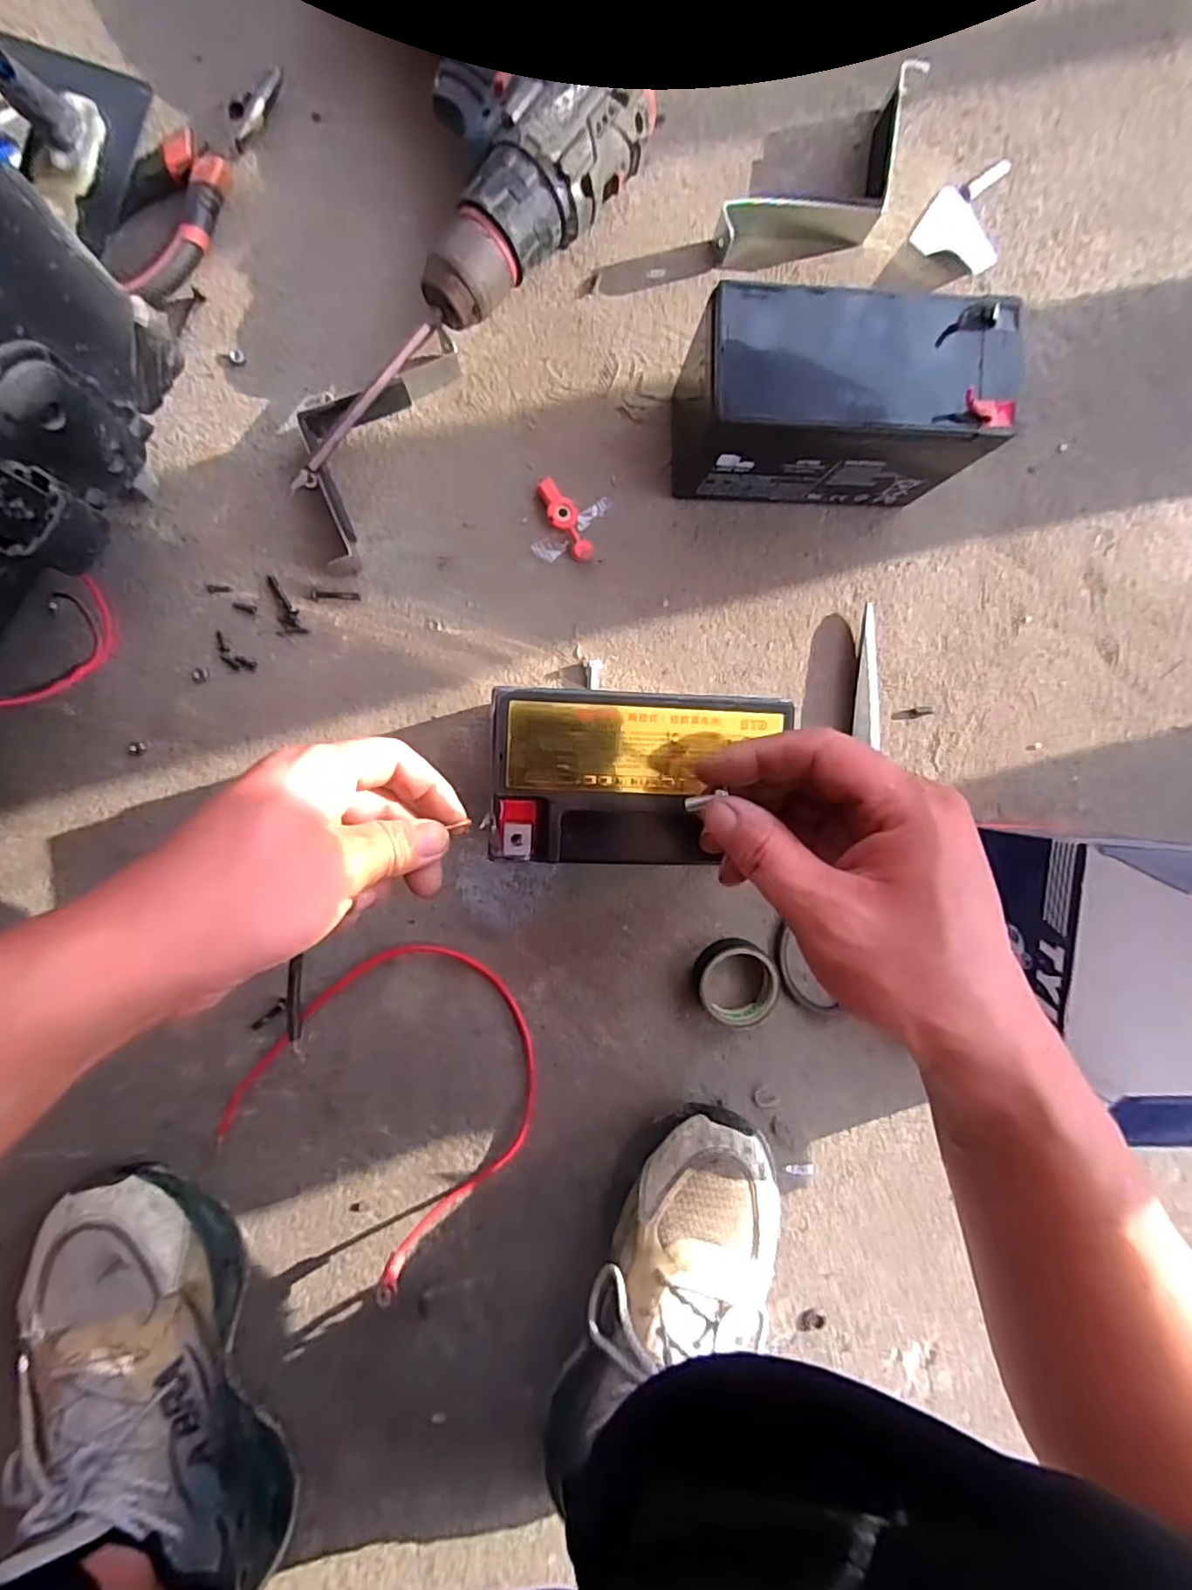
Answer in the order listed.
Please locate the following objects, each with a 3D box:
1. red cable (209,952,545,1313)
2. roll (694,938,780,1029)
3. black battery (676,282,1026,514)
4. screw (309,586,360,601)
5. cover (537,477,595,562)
[{"bbox_3d":[-0.113,0.180,0.378,0.155,0.043,0.170,0,95,-5],"label":"red cable"},{"bbox_3d":[0.088,0.118,0.398,0.053,0.017,0.049,0,95,-5],"label":"roll"},{"bbox_3d":[0.122,-0.203,0.339,0.153,0.093,0.068,0,95,-5],"label":"black battery"},{"bbox_3d":[-0.149,-0.114,0.364,0.027,0.004,0.007,2,95,-5],"label":"screw"},{"bbox_3d":[-0.018,-0.161,0.374,0.017,0.009,0.051,-33,97,-1],"label":"cover"}]

